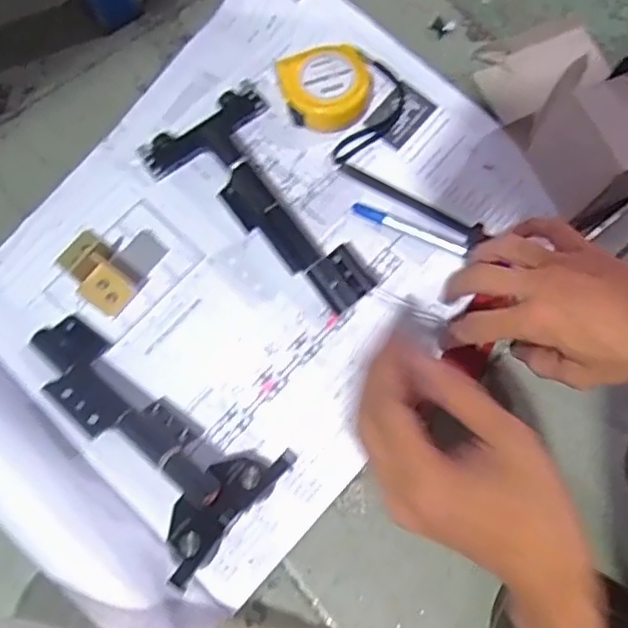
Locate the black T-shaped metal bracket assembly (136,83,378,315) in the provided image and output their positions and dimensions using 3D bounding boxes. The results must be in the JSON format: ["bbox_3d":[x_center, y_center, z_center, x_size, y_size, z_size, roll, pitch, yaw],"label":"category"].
[{"bbox_3d":[-0.045,-0.078,0.498,0.103,0.029,0.194,-30,77,-9],"label":"black T-shaped metal bracket assembly"}]

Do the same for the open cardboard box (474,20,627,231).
[{"bbox_3d":[0.213,-0.174,0.503,0.126,0.096,0.167,-28,79,-8],"label":"open cardboard box"}]

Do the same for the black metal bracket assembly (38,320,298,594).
[{"bbox_3d":[-0.122,0.076,0.452,0.195,0.036,0.108,41,78,8],"label":"black metal bracket assembly"}]

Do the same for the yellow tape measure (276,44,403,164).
[{"bbox_3d":[0.025,-0.180,0.524,0.092,0.035,0.086,-30,77,-9],"label":"yellow tape measure"}]

